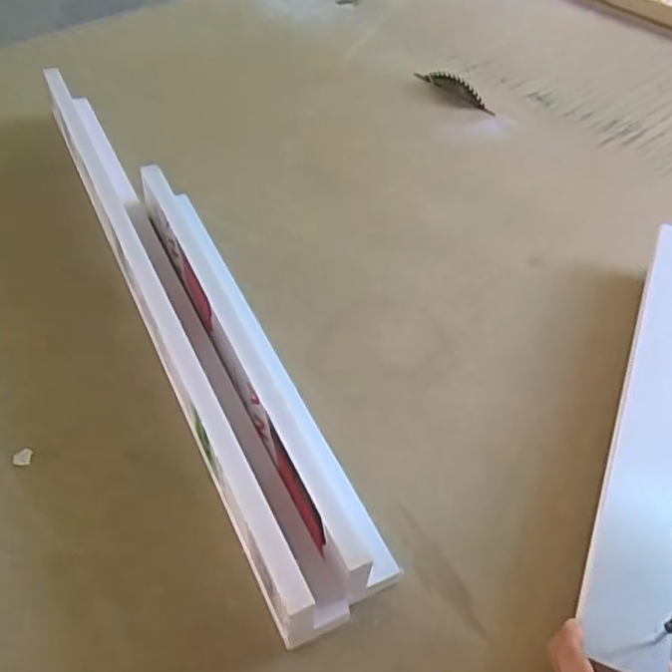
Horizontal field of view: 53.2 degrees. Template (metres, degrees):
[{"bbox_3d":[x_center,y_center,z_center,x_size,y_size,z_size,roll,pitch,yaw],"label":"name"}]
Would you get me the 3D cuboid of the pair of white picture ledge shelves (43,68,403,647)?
[{"bbox_3d":[-0.161,-0.067,0.668,0.102,0.066,0.734,-20,53,-19],"label":"pair of white picture ledge shelves"}]

